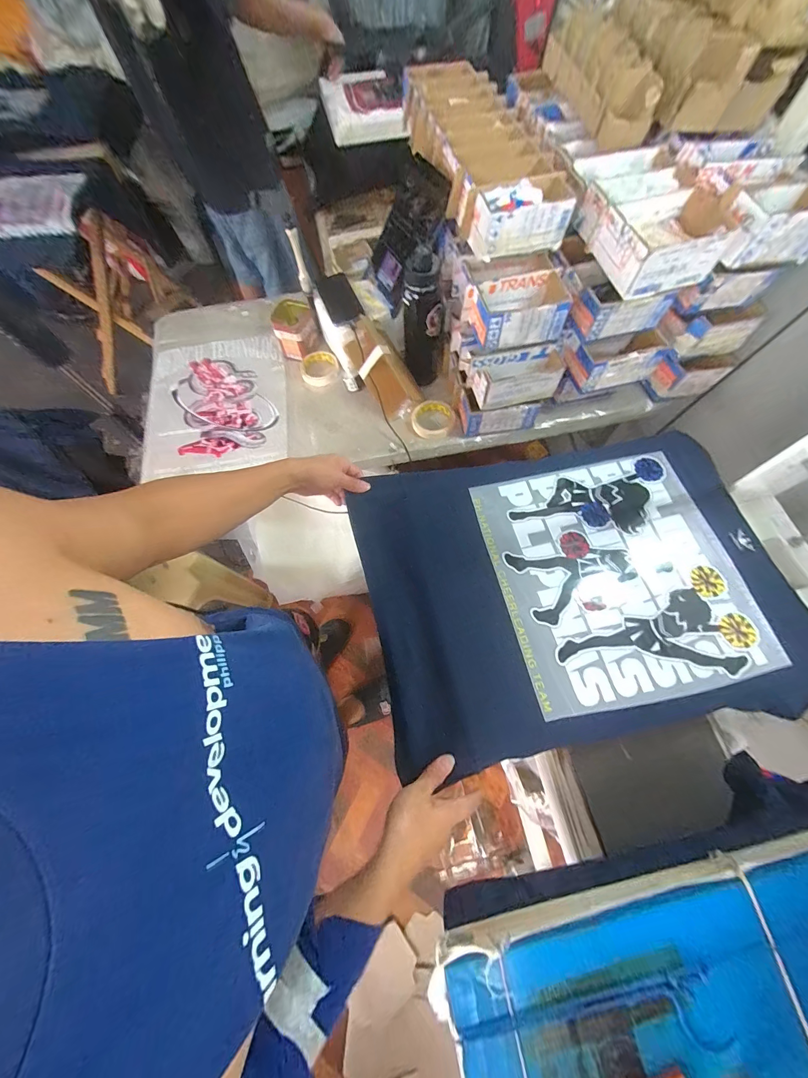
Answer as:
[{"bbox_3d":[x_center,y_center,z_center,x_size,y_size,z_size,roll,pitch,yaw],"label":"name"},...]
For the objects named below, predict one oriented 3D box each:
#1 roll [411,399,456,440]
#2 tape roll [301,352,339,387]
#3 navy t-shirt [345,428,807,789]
[{"bbox_3d":[0.068,-0.267,0.799,0.096,0.021,0.094,-1,68,2],"label":"roll"},{"bbox_3d":[-0.213,-0.421,0.886,0.092,0.020,0.105,-4,67,0],"label":"tape roll"},{"bbox_3d":[0.254,0.072,0.566,0.617,0.082,0.428,-9,68,-2],"label":"navy t-shirt"}]

